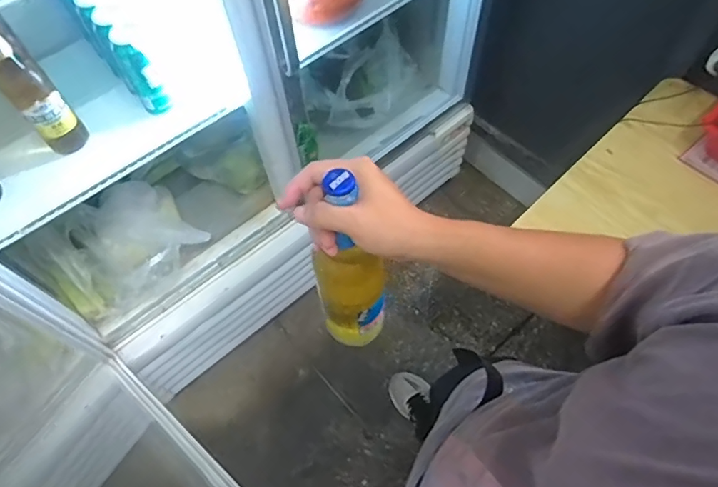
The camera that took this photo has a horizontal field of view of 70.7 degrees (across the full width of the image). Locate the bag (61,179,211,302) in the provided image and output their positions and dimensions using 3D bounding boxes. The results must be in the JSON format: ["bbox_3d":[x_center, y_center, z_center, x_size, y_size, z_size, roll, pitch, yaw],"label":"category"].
[{"bbox_3d":[-0.492,-0.016,1.133,0.229,0.132,0.206,-39,67,-17],"label":"bag"}]

